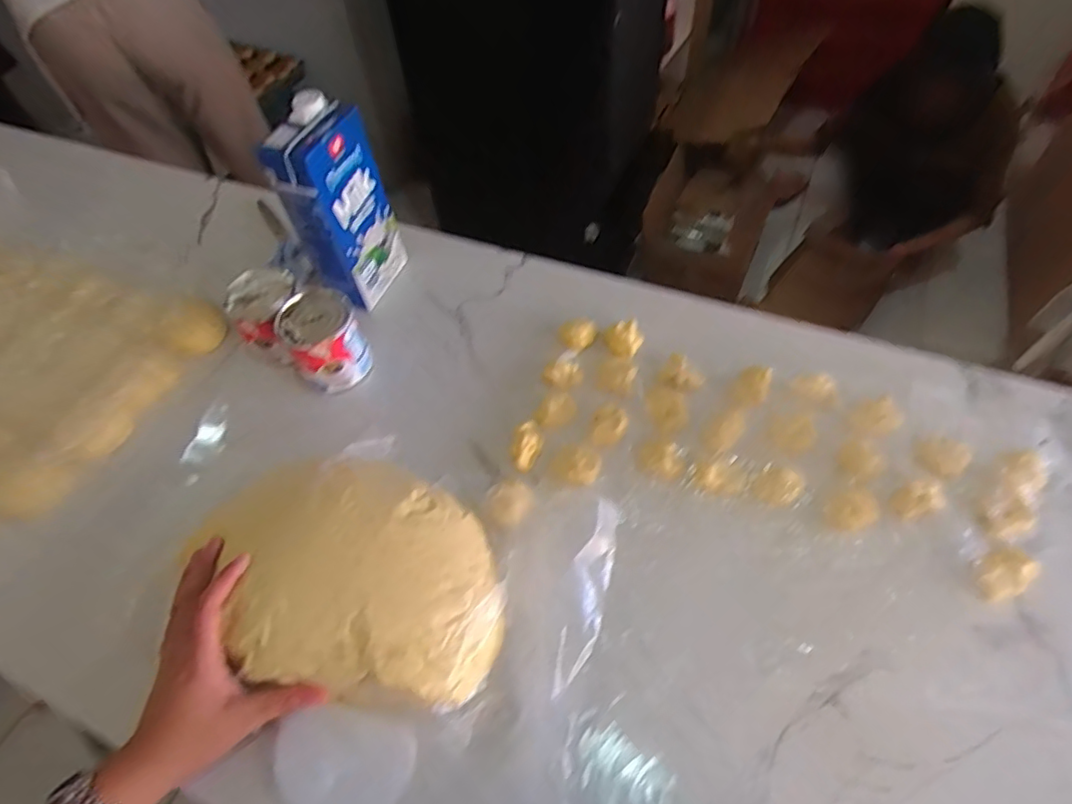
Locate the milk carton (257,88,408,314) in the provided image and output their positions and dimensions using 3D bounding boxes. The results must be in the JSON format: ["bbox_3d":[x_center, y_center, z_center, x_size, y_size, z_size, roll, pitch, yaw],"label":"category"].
[{"bbox_3d":[-0.210,-0.203,0.622,0.067,0.201,0.095,13,56,13],"label":"milk carton"}]

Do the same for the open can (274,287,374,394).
[{"bbox_3d":[-0.218,-0.061,0.602,0.072,0.085,0.077,-35,59,-19],"label":"open can"}]

